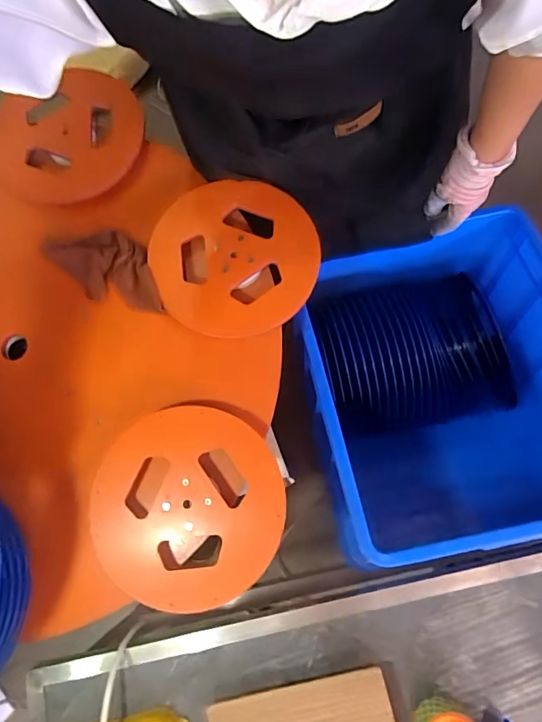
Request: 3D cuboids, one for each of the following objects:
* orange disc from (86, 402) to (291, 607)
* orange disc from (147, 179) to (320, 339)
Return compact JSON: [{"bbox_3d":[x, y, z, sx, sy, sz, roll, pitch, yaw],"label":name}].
[{"bbox_3d":[-0.119,0.205,0.653,0.262,0.033,0.272,0,76,2],"label":"orange disc"},{"bbox_3d":[-0.061,-0.168,0.737,0.265,0.016,0.250,0,84,2],"label":"orange disc"}]

